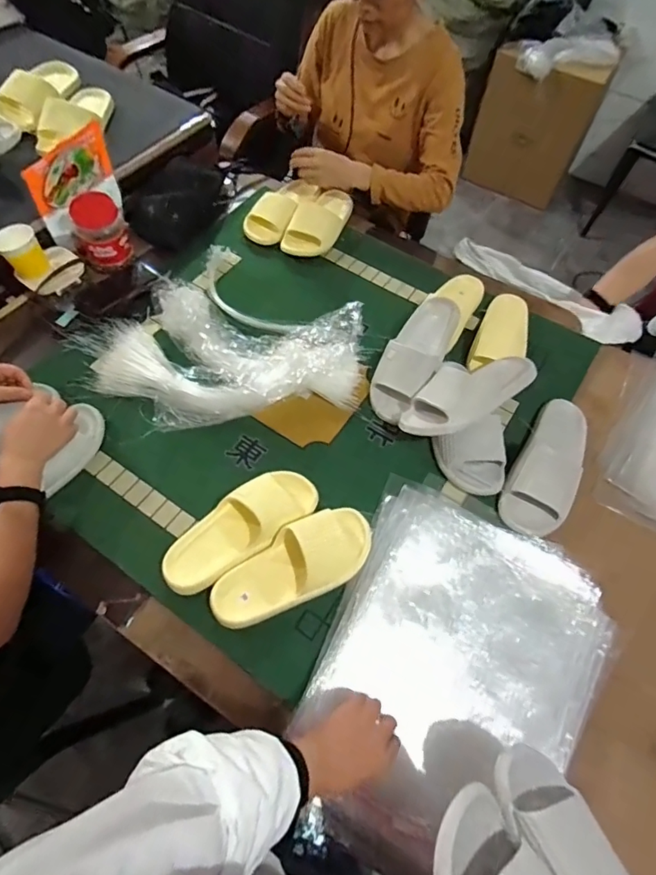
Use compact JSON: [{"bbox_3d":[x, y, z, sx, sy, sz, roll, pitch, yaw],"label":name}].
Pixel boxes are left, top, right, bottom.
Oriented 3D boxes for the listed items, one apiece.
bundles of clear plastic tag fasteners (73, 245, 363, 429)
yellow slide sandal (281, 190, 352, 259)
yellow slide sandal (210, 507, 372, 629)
[{"bbox_3d":[-0.184,-0.173,0.899,0.480,0.074,0.380,32,63,15],"label":"bundles of clear plastic tag fasteners"},{"bbox_3d":[-0.019,-0.486,1.109,0.103,0.060,0.210,24,62,11],"label":"yellow slide sandal"},{"bbox_3d":[-0.050,0.188,0.724,0.247,0.053,0.105,-22,64,-15],"label":"yellow slide sandal"}]

